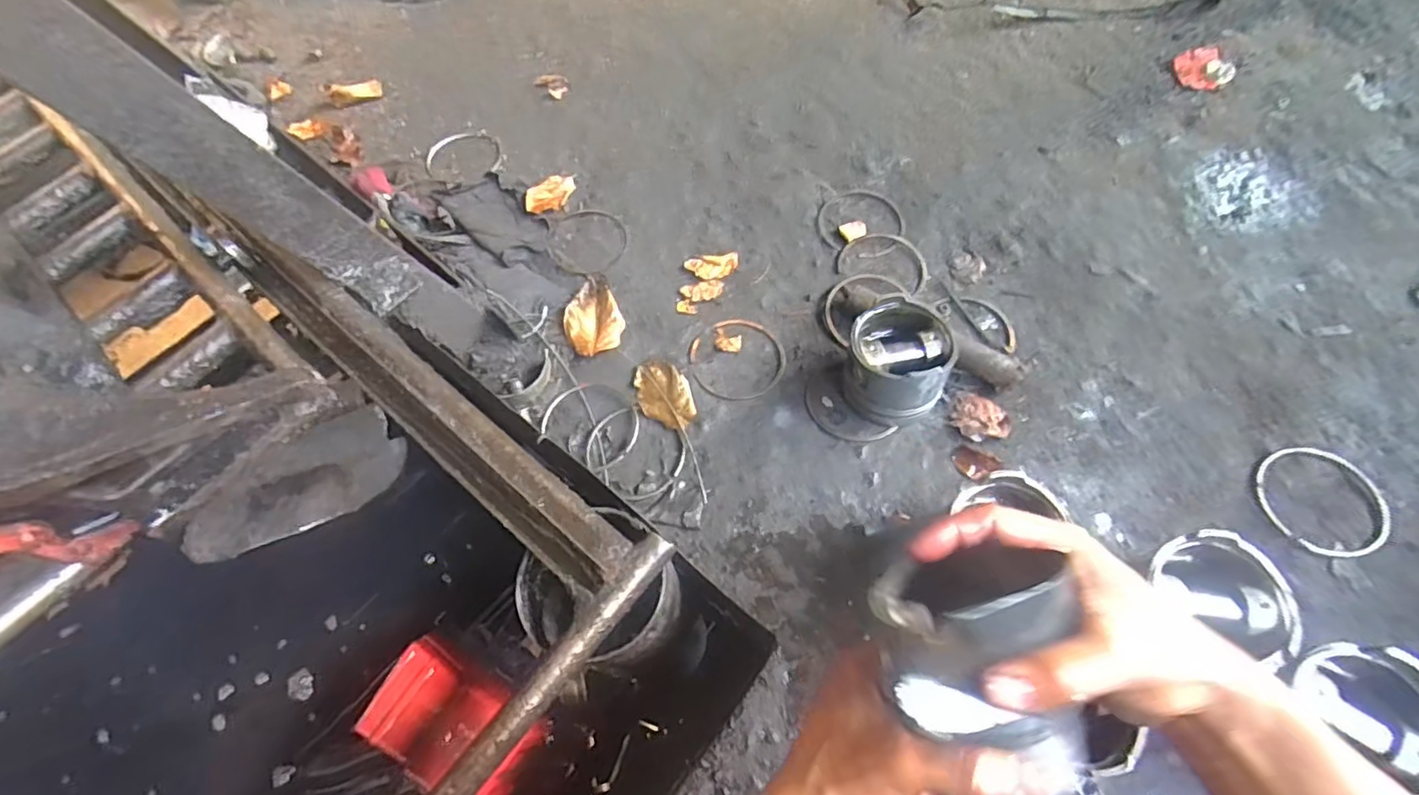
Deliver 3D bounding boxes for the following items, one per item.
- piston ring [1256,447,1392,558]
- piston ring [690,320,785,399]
[{"bbox_3d":[0.542,0.090,0.540,0.100,0.008,0.099,-4,60,7],"label":"piston ring"},{"bbox_3d":[0.030,-0.041,0.644,0.099,0.005,0.098,-1,63,3],"label":"piston ring"}]

